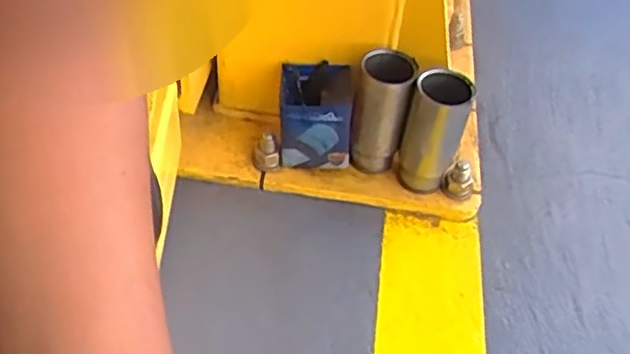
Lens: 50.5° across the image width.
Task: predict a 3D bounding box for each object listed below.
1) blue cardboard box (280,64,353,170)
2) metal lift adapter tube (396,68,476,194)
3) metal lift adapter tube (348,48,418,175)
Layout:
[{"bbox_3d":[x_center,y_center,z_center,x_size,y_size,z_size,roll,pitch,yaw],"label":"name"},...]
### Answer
[{"bbox_3d":[-0.002,-0.062,0.733,0.074,0.101,0.085,1,47,-4],"label":"blue cardboard box"},{"bbox_3d":[0.122,-0.040,0.698,0.059,0.139,0.056,16,48,11],"label":"metal lift adapter tube"},{"bbox_3d":[0.070,-0.070,0.715,0.055,0.125,0.067,12,48,7],"label":"metal lift adapter tube"}]

